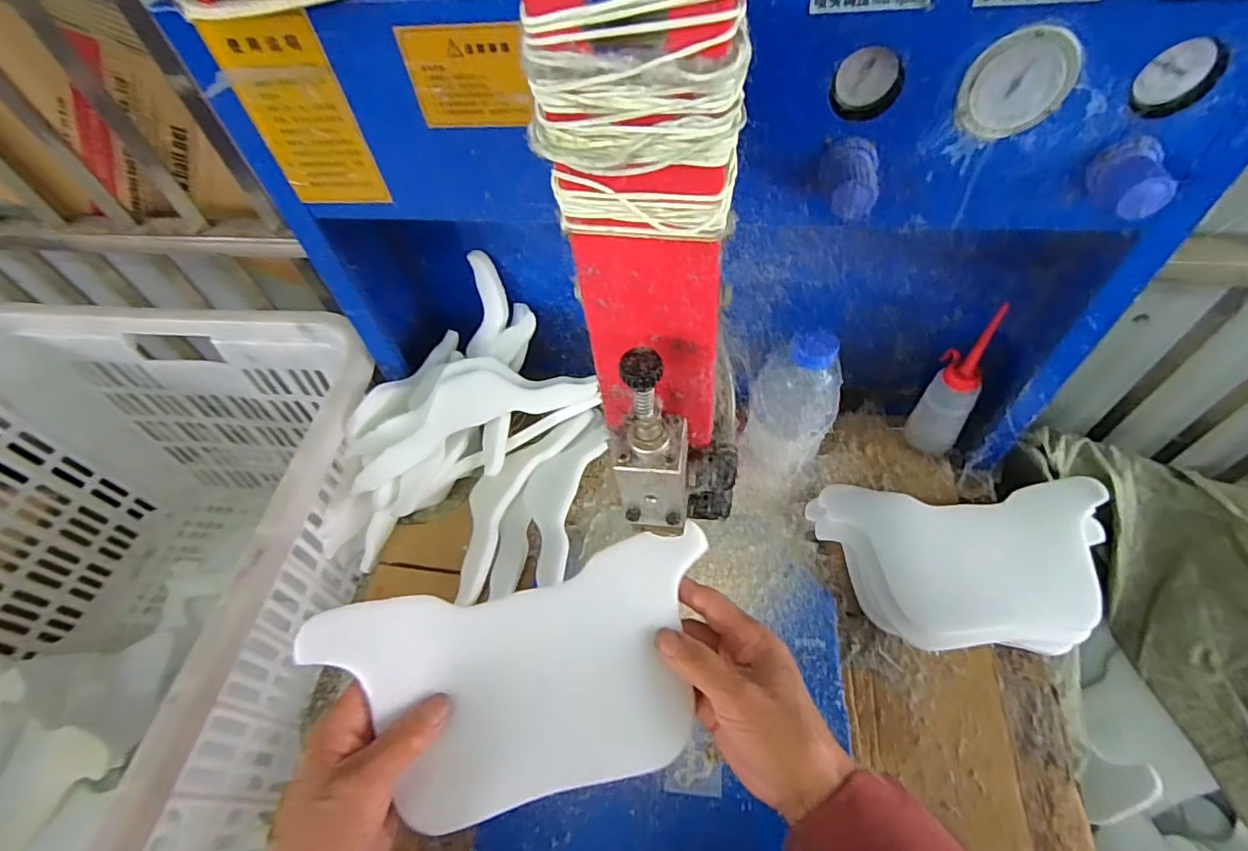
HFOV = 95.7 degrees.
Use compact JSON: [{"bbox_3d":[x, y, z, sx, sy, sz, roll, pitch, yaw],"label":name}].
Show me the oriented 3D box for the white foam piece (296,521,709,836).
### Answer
[{"bbox_3d":[-0.054,0.155,0.348,0.235,0.023,0.131,-12,72,-11],"label":"white foam piece"}]

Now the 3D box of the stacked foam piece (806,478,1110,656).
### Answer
[{"bbox_3d":[0.325,0.128,0.538,0.260,0.037,0.151,1,55,6],"label":"stacked foam piece"}]

